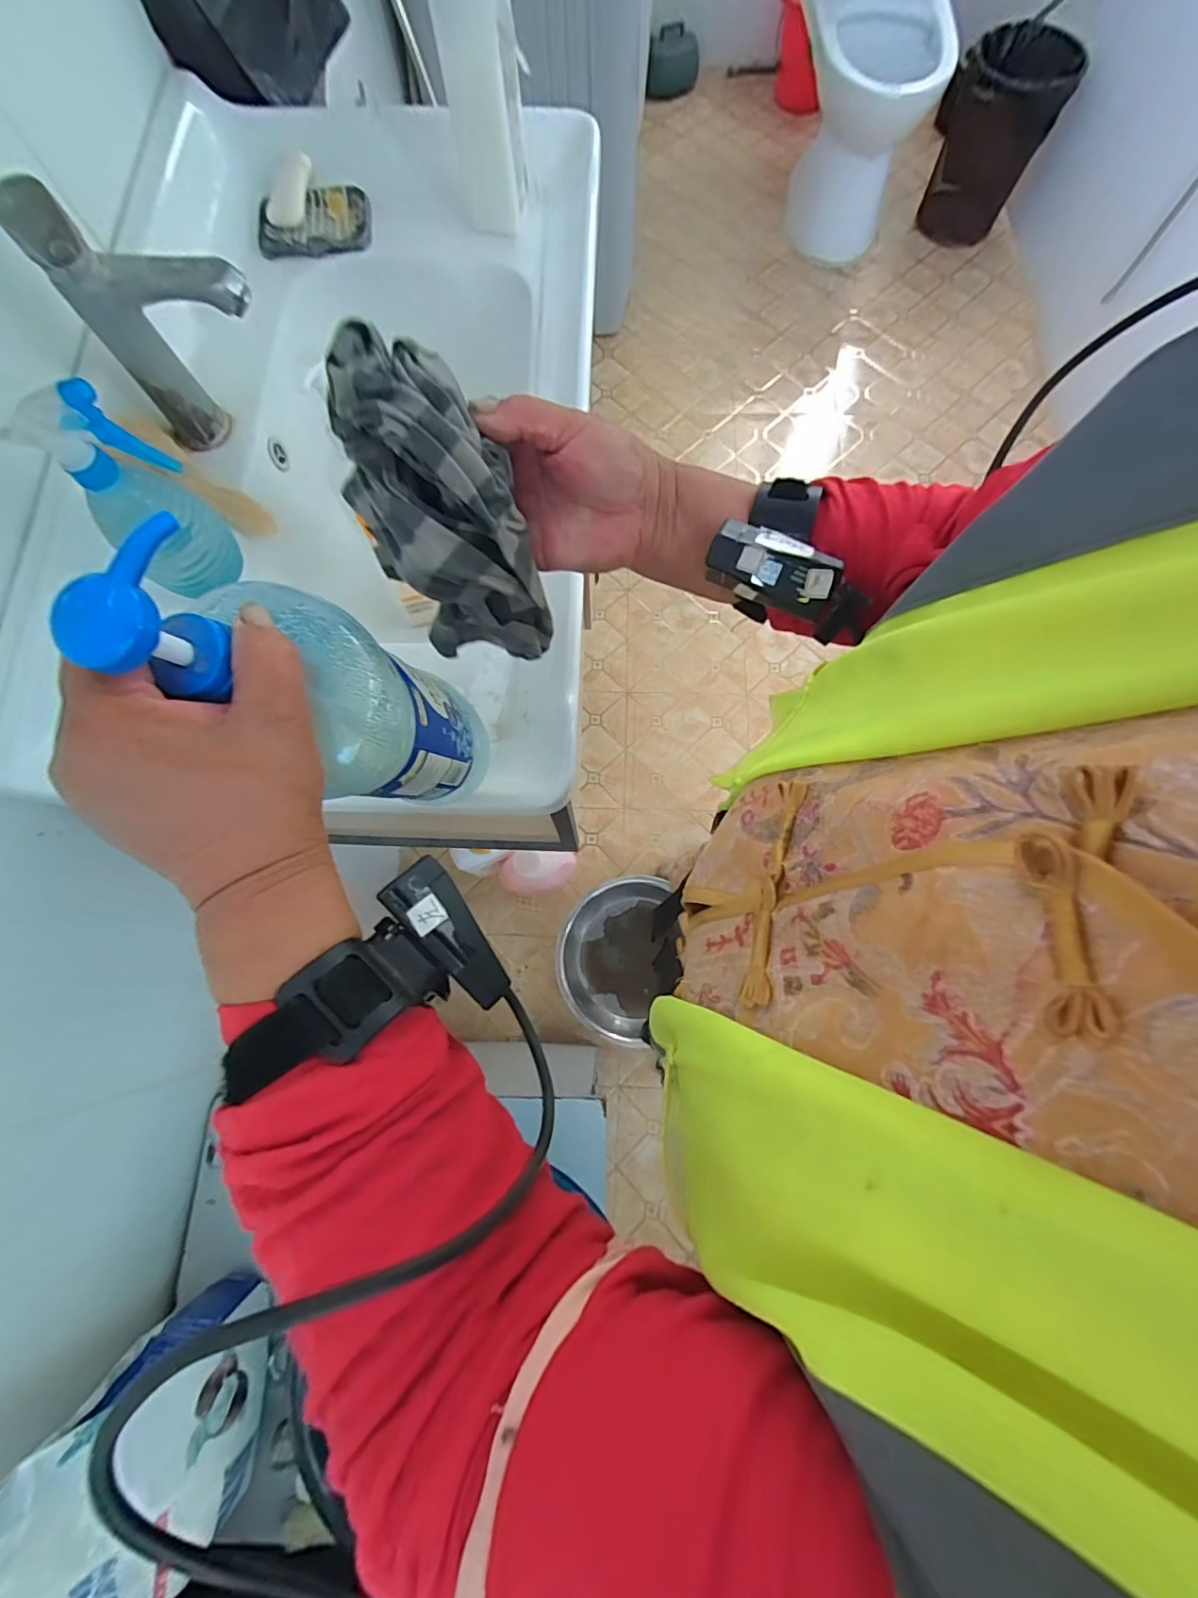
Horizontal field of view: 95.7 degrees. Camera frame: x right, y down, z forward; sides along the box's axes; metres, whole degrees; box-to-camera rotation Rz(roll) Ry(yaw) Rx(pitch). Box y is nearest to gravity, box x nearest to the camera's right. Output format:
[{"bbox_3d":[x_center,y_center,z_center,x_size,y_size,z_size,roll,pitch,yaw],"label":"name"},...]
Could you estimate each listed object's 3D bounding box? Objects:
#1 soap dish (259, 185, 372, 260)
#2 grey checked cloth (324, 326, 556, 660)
[{"bbox_3d":[-0.308,-0.624,0.587,0.118,0.017,0.082,-3,75,0],"label":"soap dish"},{"bbox_3d":[-0.085,-0.148,0.310,0.075,0.180,0.078,-32,47,-8],"label":"grey checked cloth"}]

